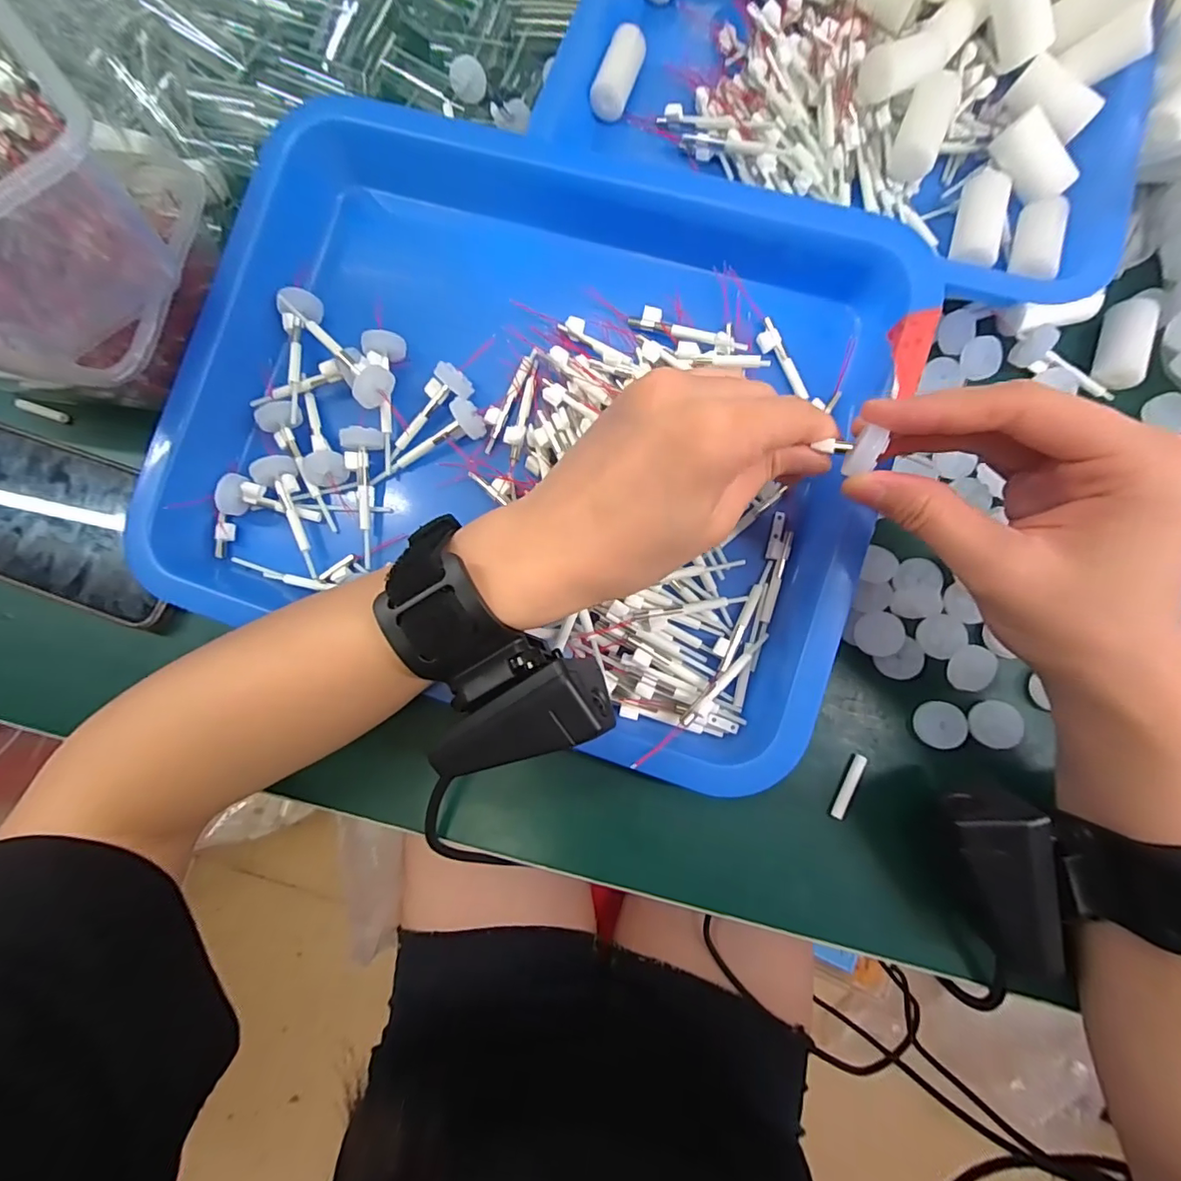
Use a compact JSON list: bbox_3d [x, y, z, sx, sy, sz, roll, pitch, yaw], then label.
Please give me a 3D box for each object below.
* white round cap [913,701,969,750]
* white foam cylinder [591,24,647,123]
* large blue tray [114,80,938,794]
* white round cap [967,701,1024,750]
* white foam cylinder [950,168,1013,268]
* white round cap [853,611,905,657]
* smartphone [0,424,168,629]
[{"bbox_3d":[0.162,0.063,0.241,0.020,0.006,0.020,0,80,3],"label":"white round cap"},{"bbox_3d":[0.015,-0.279,0.282,0.018,0.018,0.044,22,82,6],"label":"white foam cylinder"},{"bbox_3d":[-0.034,-0.085,0.256,0.327,0.049,0.275,16,82,6],"label":"large blue tray"},{"bbox_3d":[0.188,0.062,0.241,0.020,0.006,0.020,0,80,3],"label":"white round cap"},{"bbox_3d":[0.191,-0.180,0.257,0.021,0.016,0.047,13,81,5],"label":"white foam cylinder"},{"bbox_3d":[0.135,0.020,0.243,0.020,0.006,0.020,0,80,3],"label":"white round cap"},{"bbox_3d":[-0.291,-0.040,0.273,0.165,0.009,0.078,16,81,5],"label":"smartphone"}]

